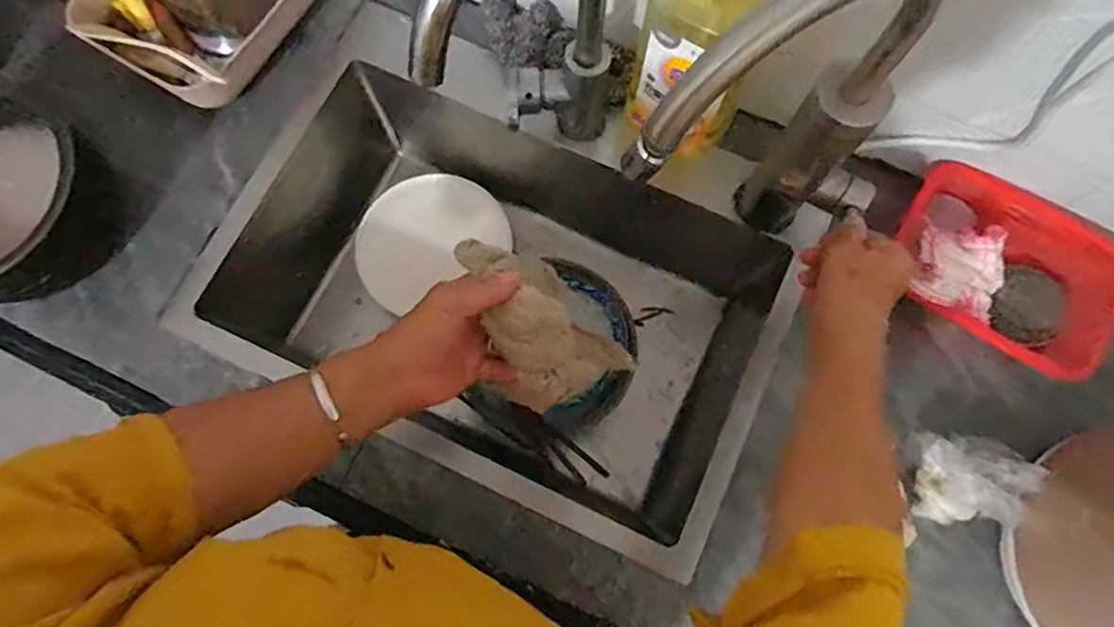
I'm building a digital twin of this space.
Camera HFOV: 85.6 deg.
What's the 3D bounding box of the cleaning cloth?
[{"bbox_3d":[-0.028,0.006,0.461,0.086,0.050,0.155,-42,81,-9],"label":"cleaning cloth"}]

